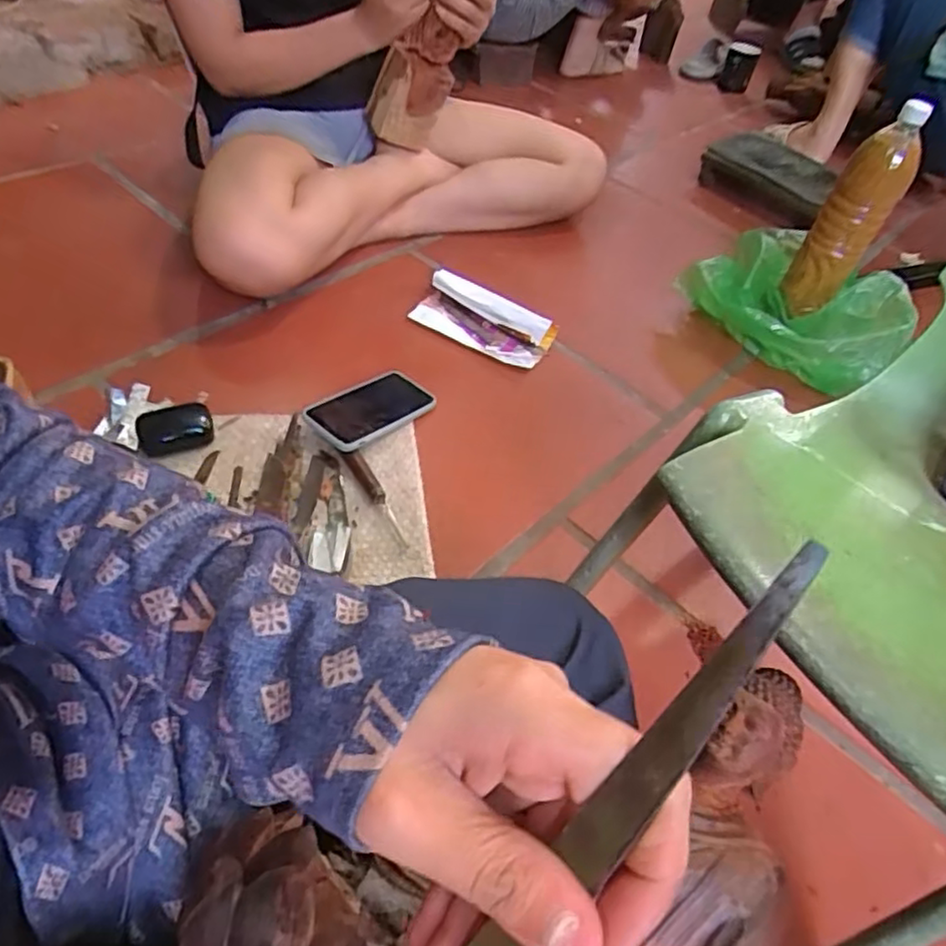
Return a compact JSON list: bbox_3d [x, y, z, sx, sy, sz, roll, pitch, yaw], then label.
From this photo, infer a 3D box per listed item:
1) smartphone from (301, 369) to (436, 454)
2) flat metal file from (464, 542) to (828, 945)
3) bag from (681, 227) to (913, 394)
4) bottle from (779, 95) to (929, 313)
[{"bbox_3d":[-0.122,-0.081,0.804,0.091,0.018,0.151,32,43,25],"label":"smartphone"},{"bbox_3d":[0.028,0.087,0.158,0.015,0.169,0.004,38,14,24],"label":"flat metal file"},{"bbox_3d":[0.472,-0.252,0.972,0.237,0.114,0.258,-27,59,-27],"label":"bag"},{"bbox_3d":[0.497,-0.332,0.881,0.087,0.262,0.069,-5,51,-12],"label":"bottle"}]

